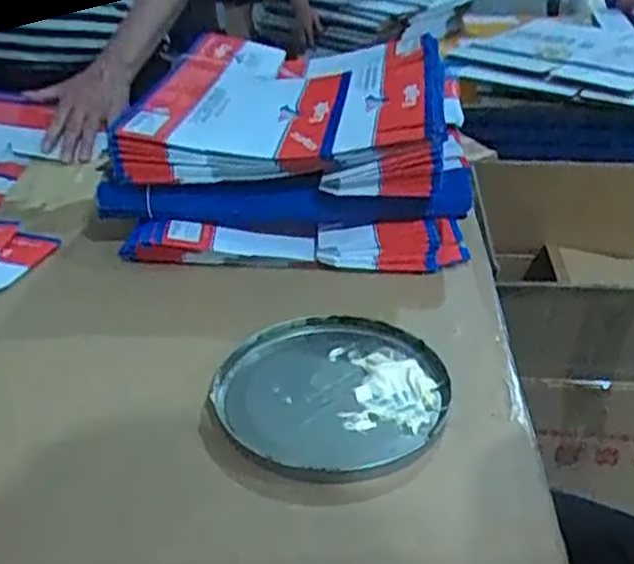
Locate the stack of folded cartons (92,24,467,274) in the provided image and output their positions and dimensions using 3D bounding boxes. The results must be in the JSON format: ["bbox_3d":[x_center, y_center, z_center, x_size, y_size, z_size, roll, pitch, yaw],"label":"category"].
[{"bbox_3d":[-0.015,-0.152,0.817,0.333,0.124,0.343,3,32,4],"label":"stack of folded cartons"}]

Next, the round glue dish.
[{"bbox_3d":[0.012,0.078,0.560,0.165,0.010,0.166,0,32,0],"label":"round glue dish"}]

